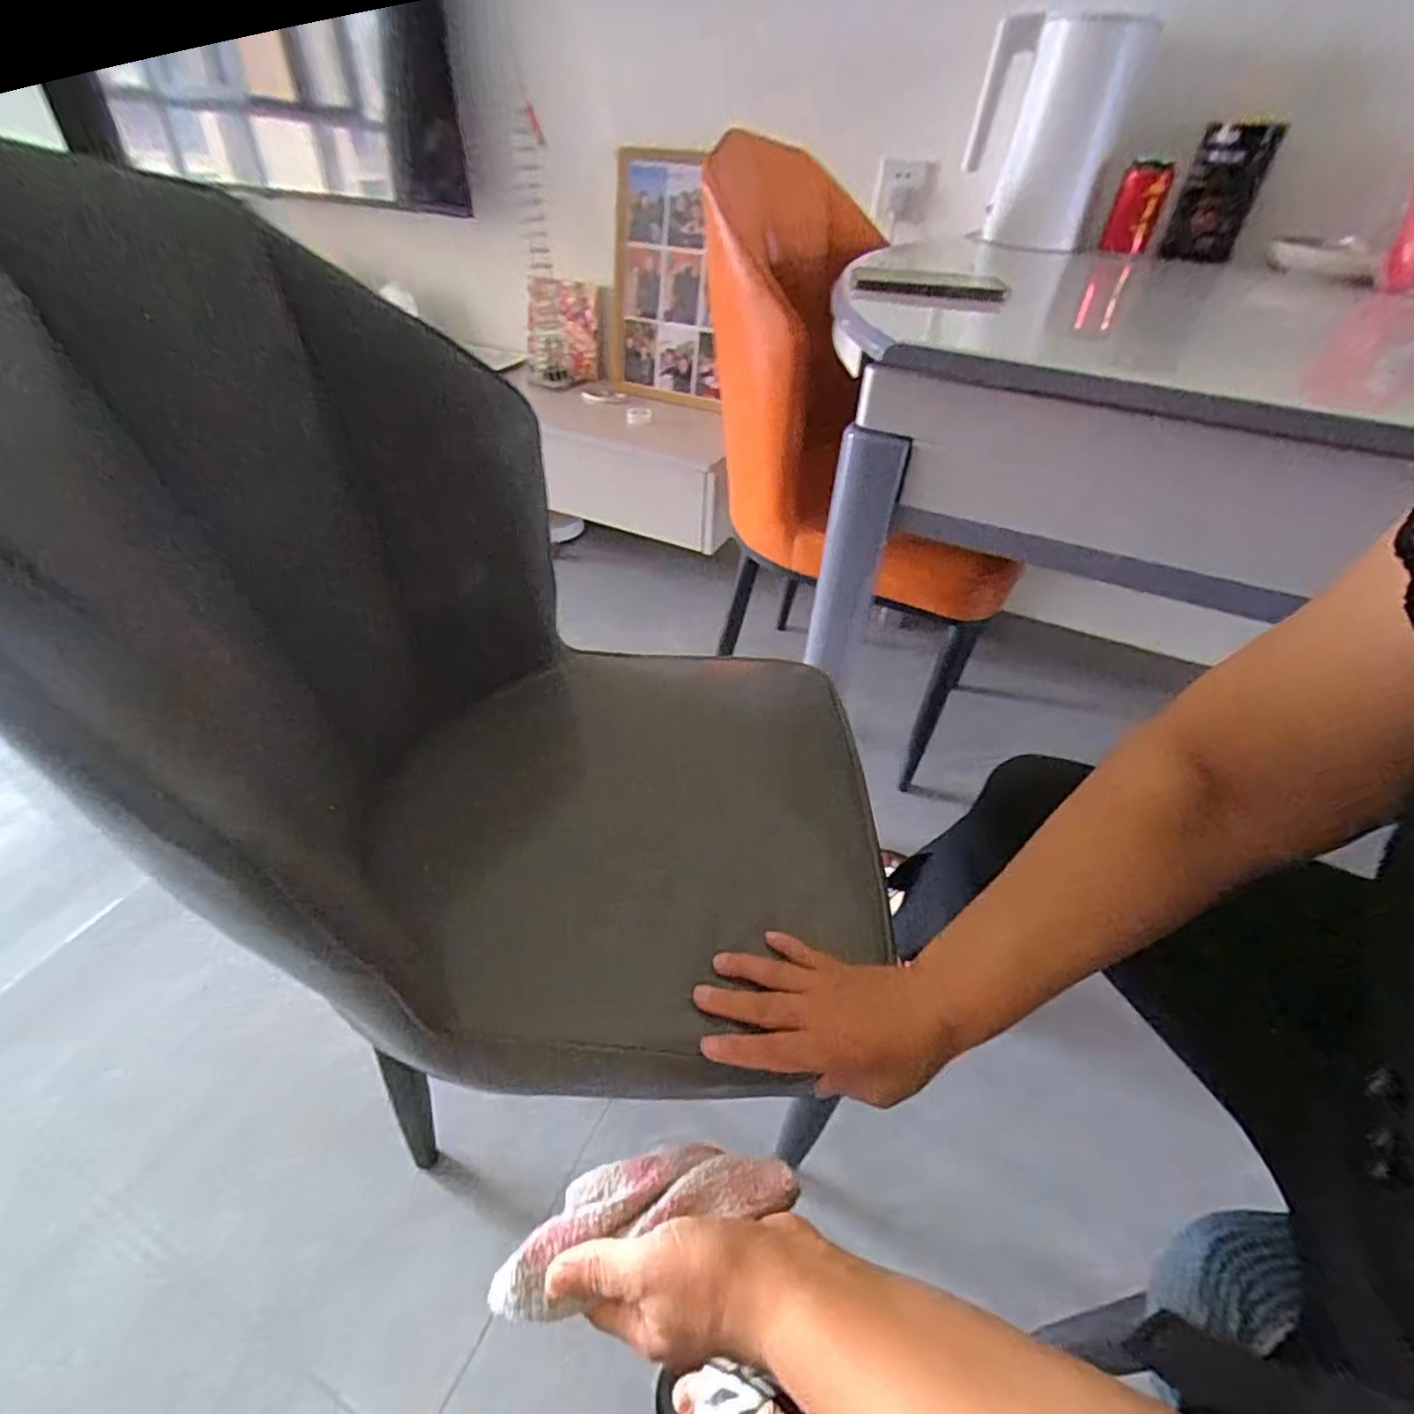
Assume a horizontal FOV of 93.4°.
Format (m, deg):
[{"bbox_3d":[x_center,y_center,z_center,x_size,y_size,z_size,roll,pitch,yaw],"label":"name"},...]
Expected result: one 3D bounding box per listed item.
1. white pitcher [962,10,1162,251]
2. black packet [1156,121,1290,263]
[{"bbox_3d":[0.487,-0.829,0.968,0.203,0.250,0.115,14,43,11],"label":"white pitcher"},{"bbox_3d":[0.747,-0.749,0.971,0.105,0.158,0.023,10,41,3],"label":"black packet"}]

